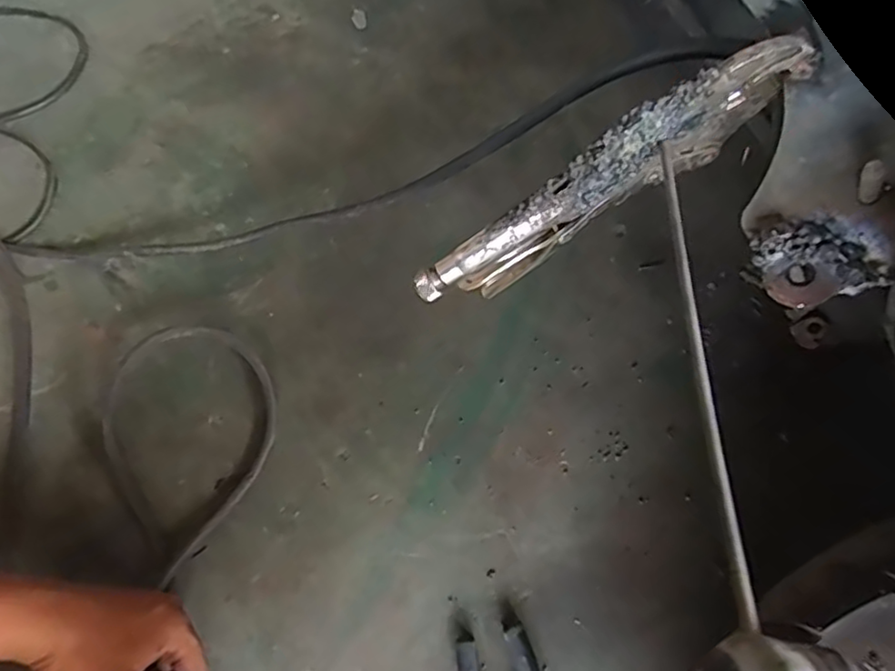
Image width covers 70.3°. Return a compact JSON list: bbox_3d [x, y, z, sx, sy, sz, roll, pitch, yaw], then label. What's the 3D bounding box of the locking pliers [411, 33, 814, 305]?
[{"bbox_3d":[0.079,-0.075,0.333,0.211,0.060,0.017,-33,66,27],"label":"locking pliers"}]

